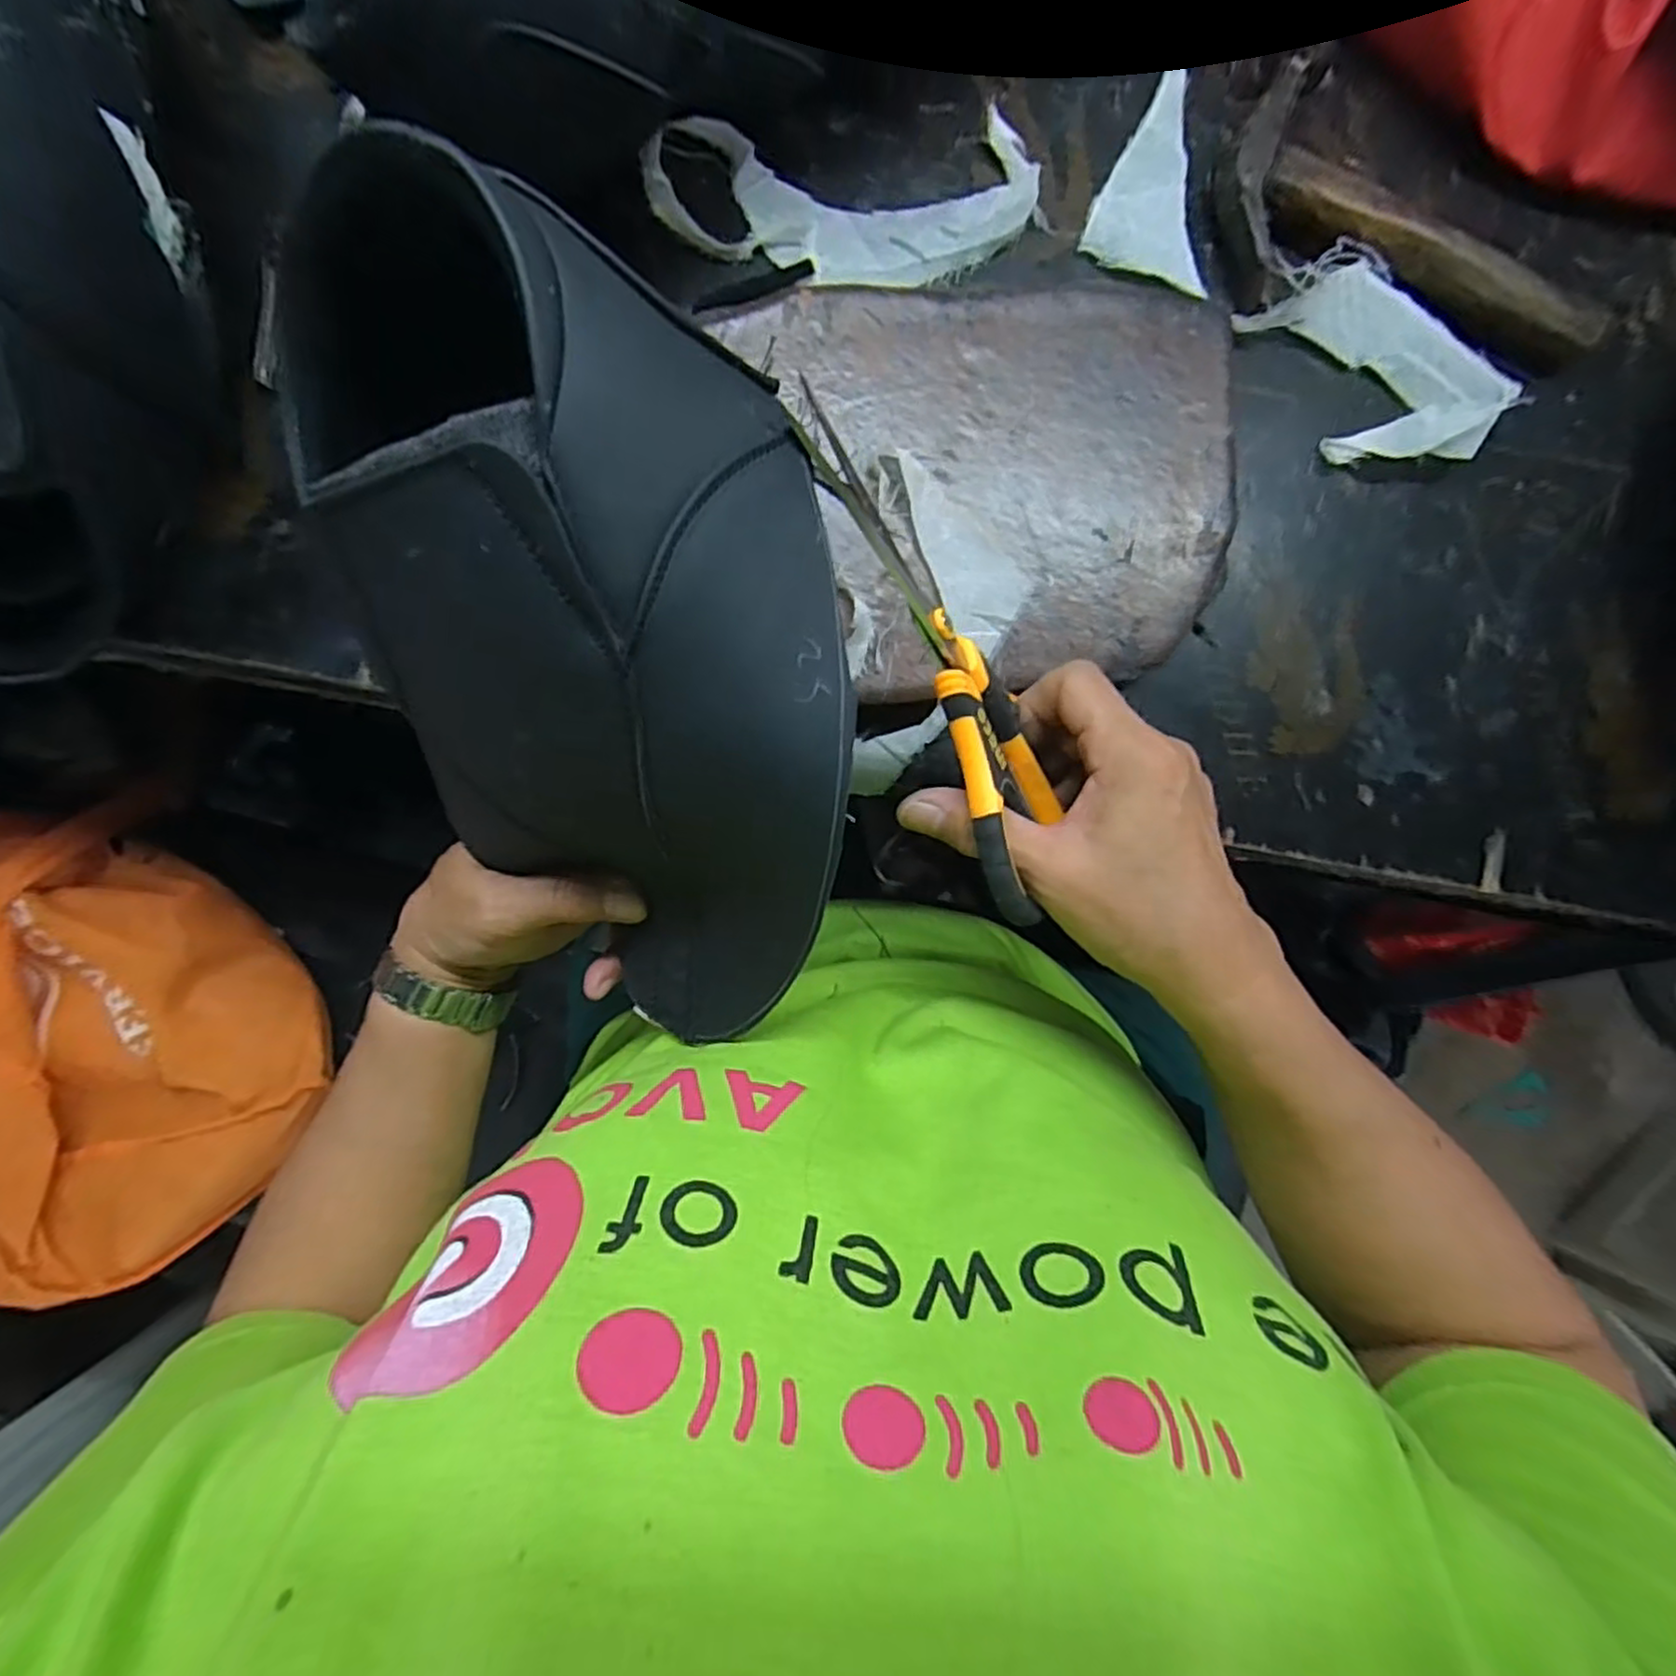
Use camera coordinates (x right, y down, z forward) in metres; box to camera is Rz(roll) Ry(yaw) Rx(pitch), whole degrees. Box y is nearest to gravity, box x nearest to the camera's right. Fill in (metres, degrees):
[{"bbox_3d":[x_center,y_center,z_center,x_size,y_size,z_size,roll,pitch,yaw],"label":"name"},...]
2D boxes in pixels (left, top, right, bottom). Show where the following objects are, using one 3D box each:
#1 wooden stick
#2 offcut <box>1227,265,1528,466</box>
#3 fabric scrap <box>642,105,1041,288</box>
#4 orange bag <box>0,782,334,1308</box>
[{"bbox_3d":[0.268,-0.260,0.335,0.166,0.021,0.026,26,90,-3],"label":"wooden stick"},{"bbox_3d":[0.249,-0.215,0.337,0.080,0.017,0.104,-36,93,-1],"label":"offcut"},{"bbox_3d":[0.004,-0.275,0.329,0.167,0.021,0.076,-5,92,-2],"label":"fabric scrap"},{"bbox_3d":[-0.531,0.141,0.475,0.329,0.079,0.306,-24,92,-2],"label":"orange bag"}]

